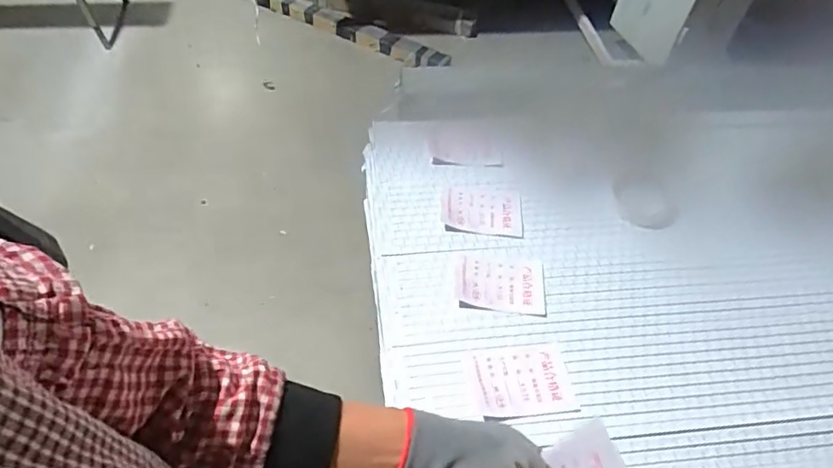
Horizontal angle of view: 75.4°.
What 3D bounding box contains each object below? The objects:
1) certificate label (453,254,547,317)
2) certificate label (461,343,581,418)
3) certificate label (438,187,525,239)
[{"bbox_3d":[0.098,0.059,0.637,0.106,0.004,0.073,6,52,0],"label":"certificate label"},{"bbox_3d":[0.107,0.153,0.563,0.109,0.004,0.073,-4,53,-8],"label":"certificate label"},{"bbox_3d":[0.085,-0.032,0.706,0.105,0.005,0.074,9,52,1],"label":"certificate label"}]

